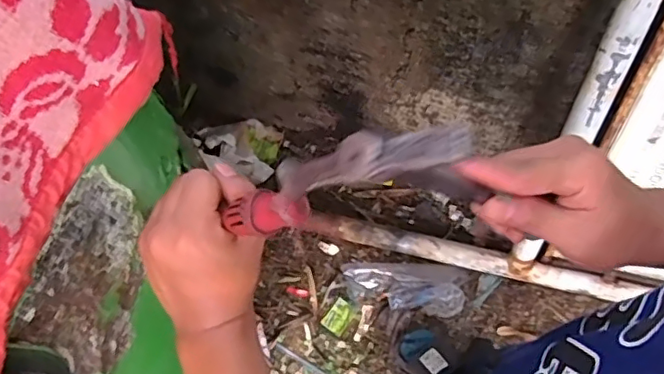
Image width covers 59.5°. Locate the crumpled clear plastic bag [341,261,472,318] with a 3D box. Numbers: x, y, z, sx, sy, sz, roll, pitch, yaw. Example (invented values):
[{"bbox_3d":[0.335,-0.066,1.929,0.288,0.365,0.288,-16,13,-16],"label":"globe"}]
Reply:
[{"bbox_3d":[0.179,0.243,1.441,0.299,0.066,0.115,7,60,6],"label":"crumpled clear plastic bag"}]

